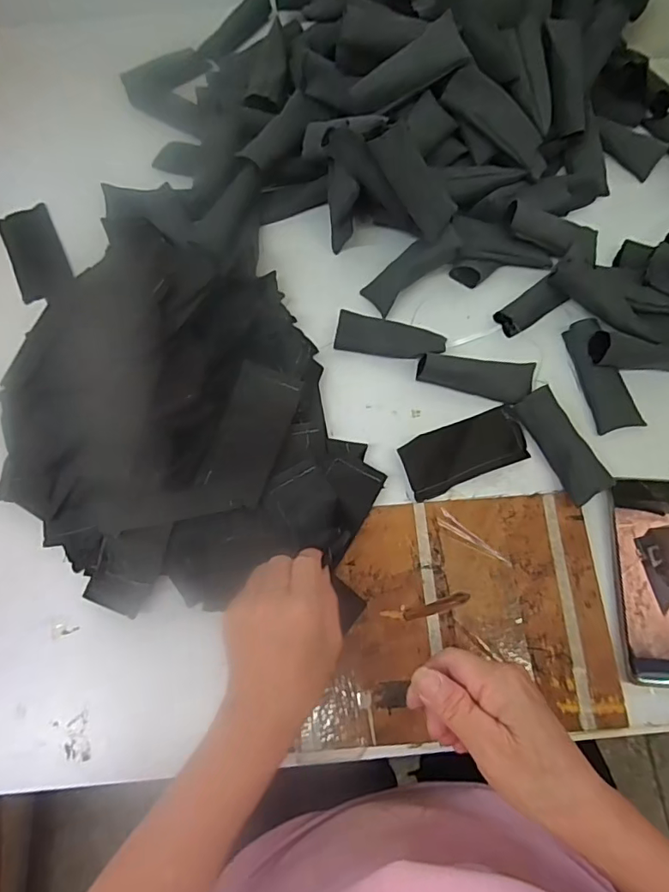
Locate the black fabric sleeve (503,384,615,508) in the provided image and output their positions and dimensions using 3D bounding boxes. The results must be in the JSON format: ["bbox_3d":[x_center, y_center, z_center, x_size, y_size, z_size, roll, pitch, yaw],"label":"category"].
[{"bbox_3d":[0.195,-0.002,0.433,0.039,0.014,0.101,-27,73,-6],"label":"black fabric sleeve"}]

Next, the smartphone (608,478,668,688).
[{"bbox_3d":[0.265,0.104,0.400,0.075,0.004,0.161,1,72,3],"label":"smartphone"}]

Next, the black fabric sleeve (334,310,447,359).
[{"bbox_3d":[0.053,-0.104,0.479,0.101,0.009,0.037,8,90,0],"label":"black fabric sleeve"}]

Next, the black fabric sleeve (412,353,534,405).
[{"bbox_3d":[0.129,-0.064,0.453,0.103,0.026,0.037,5,72,4],"label":"black fabric sleeve"}]

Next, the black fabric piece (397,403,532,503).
[{"bbox_3d":[0.114,0.004,0.443,0.112,0.017,0.053,-22,72,-5],"label":"black fabric piece"}]

